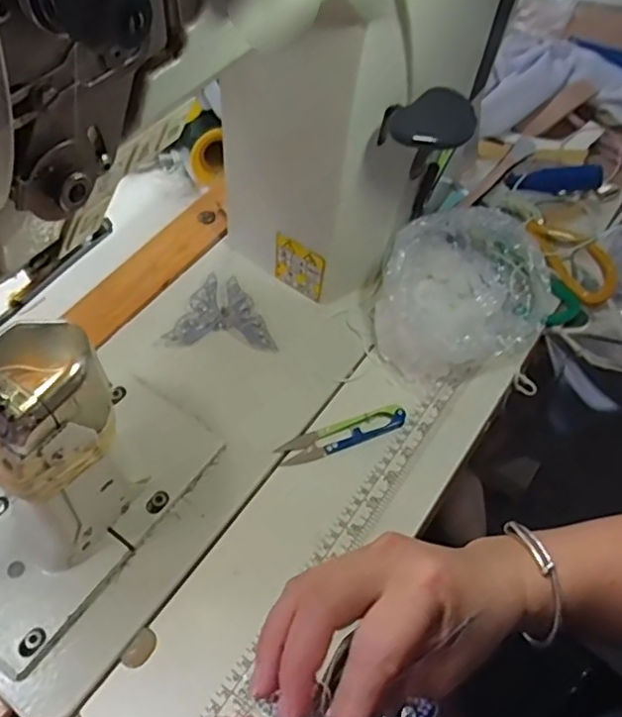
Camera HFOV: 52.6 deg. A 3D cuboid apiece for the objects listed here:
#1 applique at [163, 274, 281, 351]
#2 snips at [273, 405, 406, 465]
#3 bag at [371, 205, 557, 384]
[{"bbox_3d":[-0.075,-0.039,0.543,0.088,0.004,0.066,4,65,-5],"label":"applique"},{"bbox_3d":[0.025,0.058,0.493,0.102,0.007,0.022,-16,55,-11],"label":"snips"},{"bbox_3d":[0.123,-0.051,0.517,0.132,0.095,0.107,-30,58,-19],"label":"bag"}]

